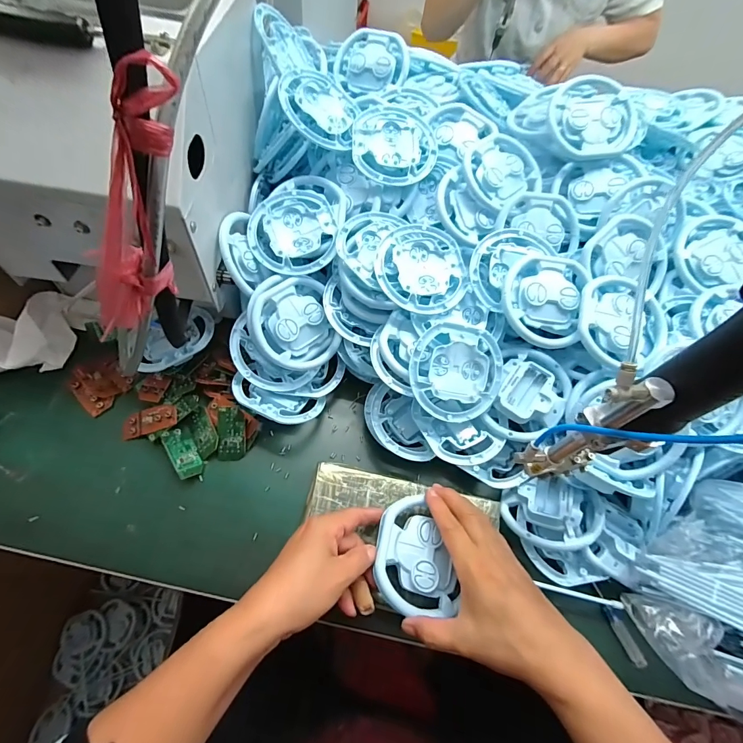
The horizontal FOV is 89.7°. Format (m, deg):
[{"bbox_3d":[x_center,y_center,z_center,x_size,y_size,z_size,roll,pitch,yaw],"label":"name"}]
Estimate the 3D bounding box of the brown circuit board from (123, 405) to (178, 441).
[{"bbox_3d":[-0.248,0.054,0.417,0.060,0.008,0.028,-17,67,-10],"label":"brown circuit board"}]

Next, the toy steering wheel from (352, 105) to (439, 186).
[{"bbox_3d":[0.028,-0.271,0.449,0.098,0.019,0.106,2,79,-5],"label":"toy steering wheel"}]

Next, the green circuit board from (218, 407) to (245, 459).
[{"bbox_3d":[-0.155,0.070,0.416,0.028,0.006,0.059,1,94,-2],"label":"green circuit board"}]

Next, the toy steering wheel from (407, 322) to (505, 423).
[{"bbox_3d":[0.088,0.002,0.398,0.100,0.023,0.100,-1,92,-14],"label":"toy steering wheel"}]

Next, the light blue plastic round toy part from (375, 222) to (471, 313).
[{"bbox_3d":[0.056,-0.115,0.414,0.099,0.026,0.099,1,65,-2],"label":"light blue plastic round toy part"}]

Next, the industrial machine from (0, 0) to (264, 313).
[{"bbox_3d":[-0.241,-0.255,0.382,0.208,0.180,0.287,11,61,-1],"label":"industrial machine"}]

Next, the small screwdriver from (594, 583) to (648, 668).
[{"bbox_3d":[0.247,0.253,0.373,0.009,0.012,0.072,-18,65,-16],"label":"small screwdriver"}]

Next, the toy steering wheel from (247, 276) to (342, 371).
[{"bbox_3d":[-0.088,-0.051,0.422,0.091,0.016,0.101,-25,104,-27],"label":"toy steering wheel"}]

